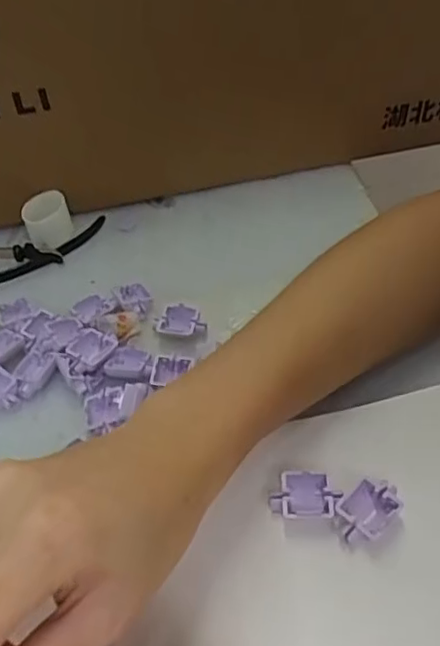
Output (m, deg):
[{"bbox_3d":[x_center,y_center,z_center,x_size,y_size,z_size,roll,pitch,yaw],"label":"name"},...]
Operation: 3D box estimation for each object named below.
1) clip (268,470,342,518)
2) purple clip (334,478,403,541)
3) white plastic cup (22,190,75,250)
[{"bbox_3d":[0.034,0.071,0.250,0.028,0.009,0.018,1,46,8],"label":"clip"},{"bbox_3d":[0.059,0.074,0.242,0.027,0.008,0.020,-34,51,-24],"label":"purple clip"},{"bbox_3d":[-0.112,-0.068,0.400,0.029,0.027,0.026,-19,47,-12],"label":"white plastic cup"}]

